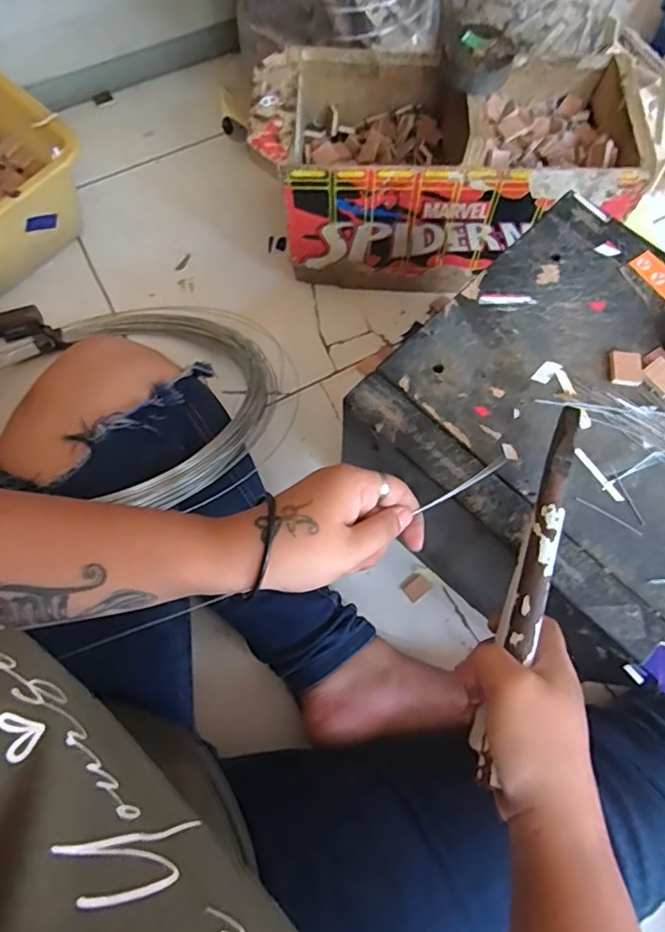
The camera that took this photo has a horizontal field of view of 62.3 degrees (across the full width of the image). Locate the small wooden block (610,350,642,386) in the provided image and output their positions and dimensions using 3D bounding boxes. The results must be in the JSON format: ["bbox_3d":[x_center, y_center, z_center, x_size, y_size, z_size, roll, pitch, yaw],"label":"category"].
[{"bbox_3d":[0.212,-0.071,0.397,0.021,0.004,0.027,8,71,3],"label":"small wooden block"}]

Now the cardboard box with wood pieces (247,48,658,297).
[{"bbox_3d":[0.112,-0.318,0.604,0.365,0.195,0.170,3,71,1],"label":"cardboard box with wood pieces"}]

